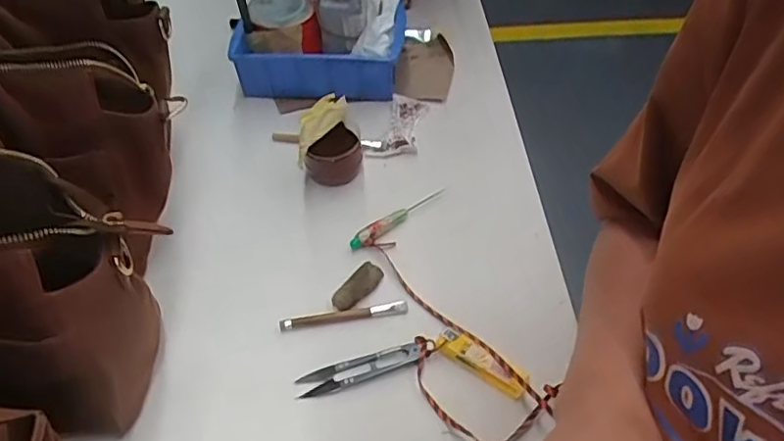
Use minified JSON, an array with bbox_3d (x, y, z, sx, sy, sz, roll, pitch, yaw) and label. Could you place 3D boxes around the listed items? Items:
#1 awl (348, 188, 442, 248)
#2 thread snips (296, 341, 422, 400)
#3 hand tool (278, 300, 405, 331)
[{"bbox_3d":[0.007,-0.006,0.588,0.114,0.011,0.014,-34,56,-22],"label":"awl"},{"bbox_3d":[-0.026,0.121,0.485,0.102,0.005,0.022,-14,51,-8],"label":"thread snips"},{"bbox_3d":[-0.042,0.082,0.518,0.111,0.008,0.012,-9,50,-4],"label":"hand tool"}]

